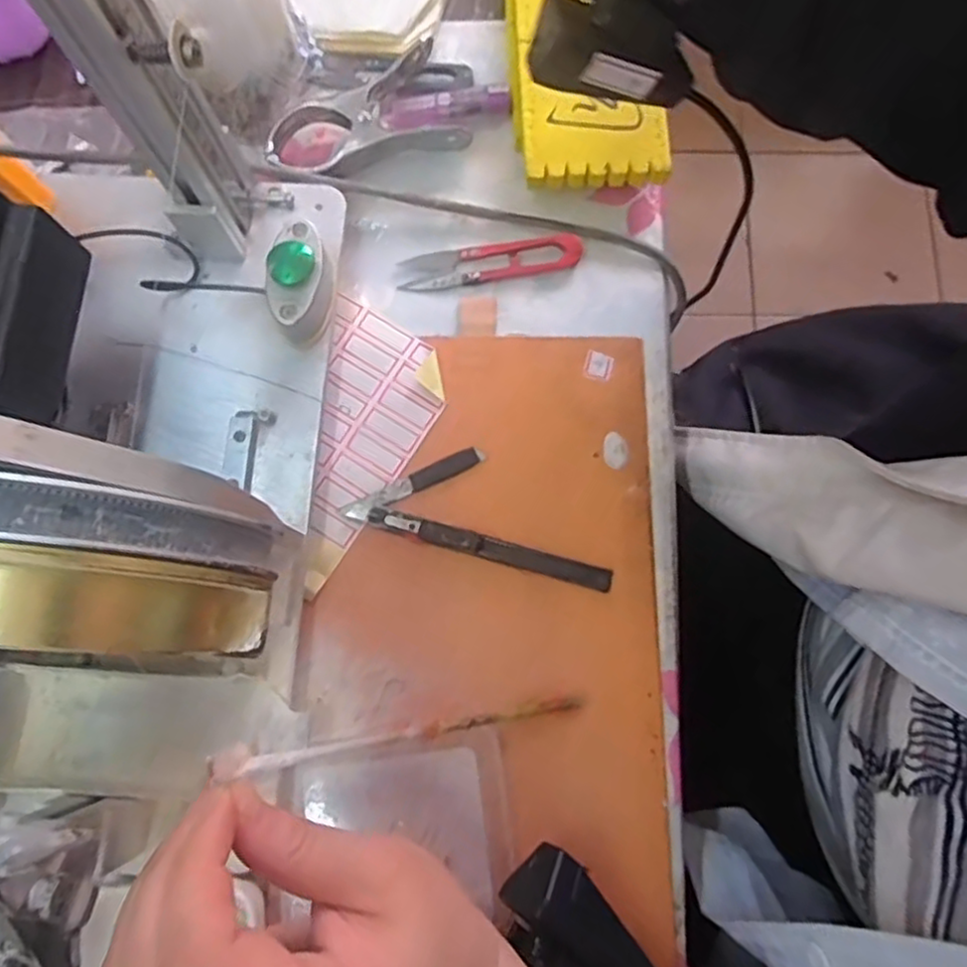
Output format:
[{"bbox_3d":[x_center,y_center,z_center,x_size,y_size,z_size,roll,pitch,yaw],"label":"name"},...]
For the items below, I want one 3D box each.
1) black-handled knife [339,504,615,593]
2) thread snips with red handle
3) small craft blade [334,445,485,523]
[{"bbox_3d":[-0.003,0.031,0.352,0.140,0.004,0.012,15,78,4],"label":"black-handled knife"},{"bbox_3d":[0.004,-0.126,0.390,0.102,0.006,0.021,-7,77,-1],"label":"thread snips with red handle"},{"bbox_3d":[-0.037,0.000,0.361,0.079,0.004,0.012,-26,78,-6],"label":"small craft blade"}]

